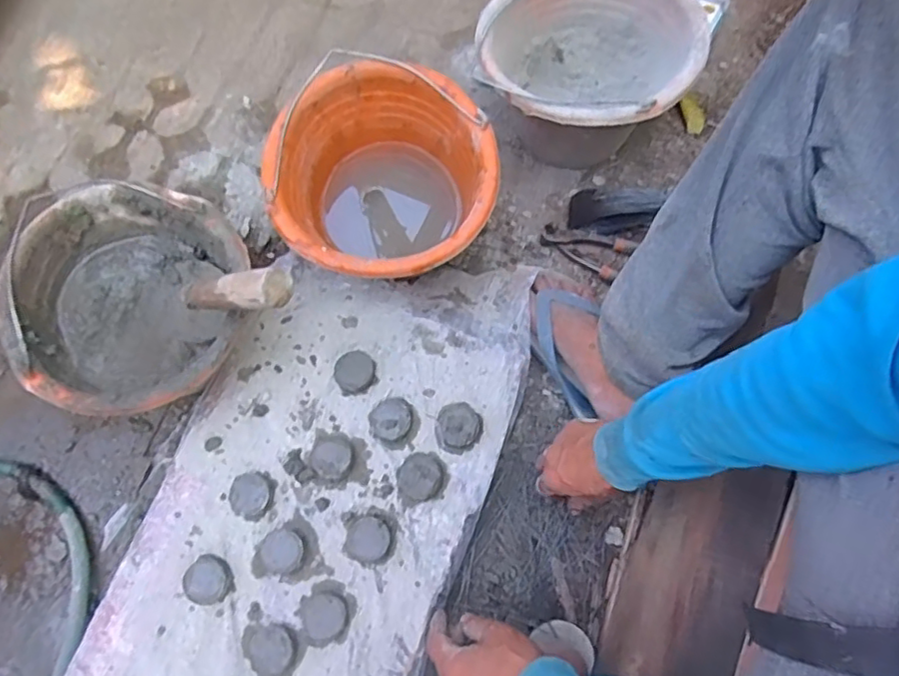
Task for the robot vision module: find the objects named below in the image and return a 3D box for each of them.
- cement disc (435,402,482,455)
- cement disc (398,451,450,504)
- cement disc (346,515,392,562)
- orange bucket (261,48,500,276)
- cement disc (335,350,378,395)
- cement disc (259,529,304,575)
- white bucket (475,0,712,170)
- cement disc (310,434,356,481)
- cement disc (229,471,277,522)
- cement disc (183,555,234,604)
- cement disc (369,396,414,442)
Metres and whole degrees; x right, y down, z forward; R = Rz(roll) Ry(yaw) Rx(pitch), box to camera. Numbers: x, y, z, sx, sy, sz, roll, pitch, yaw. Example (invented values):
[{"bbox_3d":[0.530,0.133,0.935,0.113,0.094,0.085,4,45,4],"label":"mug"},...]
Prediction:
[{"bbox_3d":[0.011,0.093,0.663,0.049,0.023,0.054,-3,71,-2],"label":"cement disc"},{"bbox_3d":[-0.029,0.144,0.647,0.053,0.021,0.051,0,71,-1],"label":"cement disc"},{"bbox_3d":[-0.081,0.203,0.627,0.042,0.022,0.042,0,71,-1],"label":"cement disc"},{"bbox_3d":[-0.074,-0.161,0.743,0.246,0.181,0.243,0,71,-1],"label":"orange bucket"},{"bbox_3d":[-0.105,0.038,0.688,0.044,0.011,0.048,0,71,-1],"label":"cement disc"},{"bbox_3d":[-0.169,0.216,0.625,0.045,0.022,0.041,0,71,-1],"label":"cement disc"},{"bbox_3d":[0.167,-0.327,0.801,0.243,0.178,0.240,0,71,-1],"label":"white bucket"},{"bbox_3d":[-0.124,0.125,0.655,0.043,0.021,0.049,10,71,3],"label":"cement disc"},{"bbox_3d":[-0.207,0.162,0.645,0.046,0.020,0.048,0,71,-1],"label":"cement disc"},{"bbox_3d":[-0.242,0.243,0.619,0.043,0.025,0.042,0,71,-1],"label":"cement disc"},{"bbox_3d":[-0.063,0.086,0.669,0.046,0.021,0.048,0,71,-1],"label":"cement disc"}]

